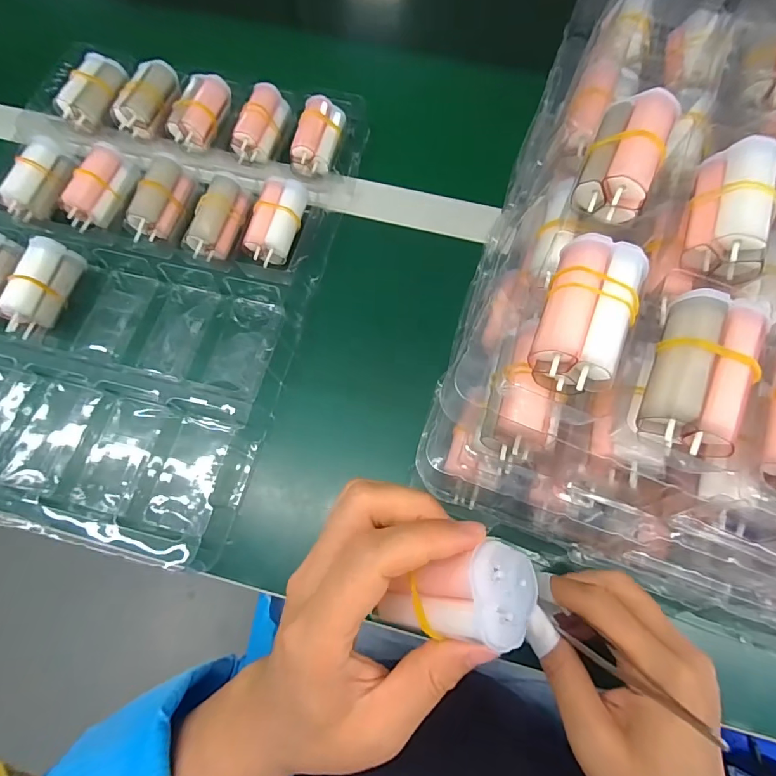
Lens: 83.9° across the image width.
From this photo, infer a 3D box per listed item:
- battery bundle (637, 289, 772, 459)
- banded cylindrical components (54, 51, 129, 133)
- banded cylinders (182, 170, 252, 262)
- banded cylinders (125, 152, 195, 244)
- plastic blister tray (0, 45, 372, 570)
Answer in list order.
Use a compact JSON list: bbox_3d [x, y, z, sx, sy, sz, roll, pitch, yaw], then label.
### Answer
[{"bbox_3d":[0.129,-0.007,0.177,0.032,0.017,0.068,23,77,8],"label":"battery bundle"},{"bbox_3d":[-0.253,-0.255,0.370,0.033,0.021,0.067,22,80,8],"label":"banded cylindrical components"},{"bbox_3d":[-0.129,-0.132,0.330,0.031,0.020,0.066,17,80,6],"label":"banded cylinders"},{"bbox_3d":[-0.176,-0.146,0.340,0.033,0.037,0.063,13,71,5],"label":"banded cylinders"},{"bbox_3d":[-0.202,-0.100,0.321,0.291,0.047,0.382,14,75,2],"label":"plastic blister tray"}]

